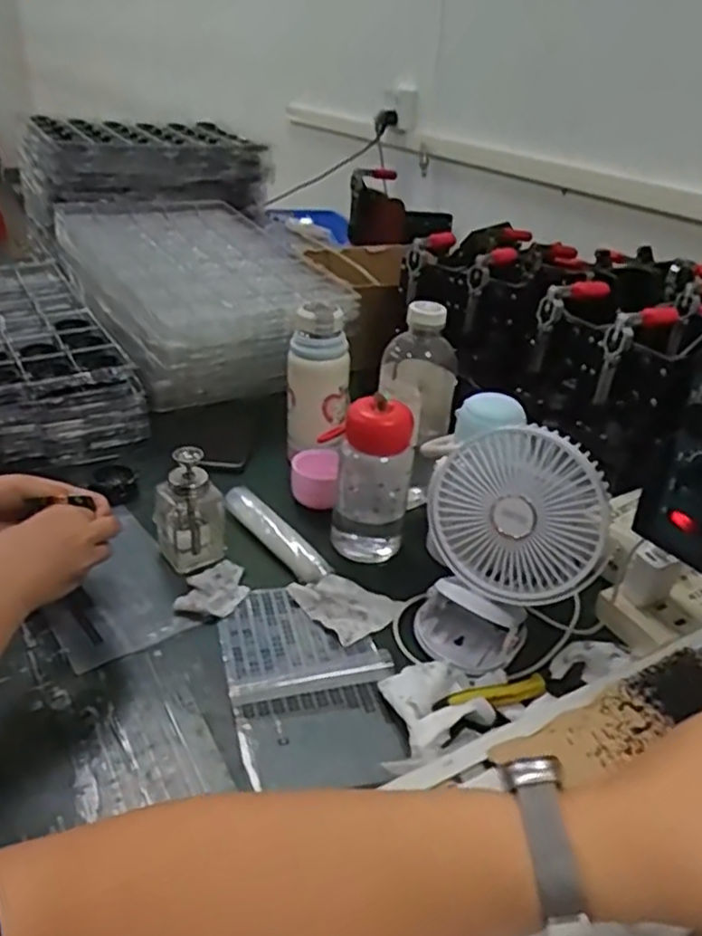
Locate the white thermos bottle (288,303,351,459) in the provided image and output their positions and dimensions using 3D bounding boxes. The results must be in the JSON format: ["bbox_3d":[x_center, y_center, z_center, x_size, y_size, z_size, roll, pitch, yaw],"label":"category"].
[{"bbox_3d":[-0.038,-0.098,0.838,0.070,0.186,0.063,3,29,-3],"label":"white thermos bottle"}]

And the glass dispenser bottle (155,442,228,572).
[{"bbox_3d":[-0.158,0.037,0.701,0.059,0.115,0.050,-13,34,-29],"label":"glass dispenser bottle"}]

